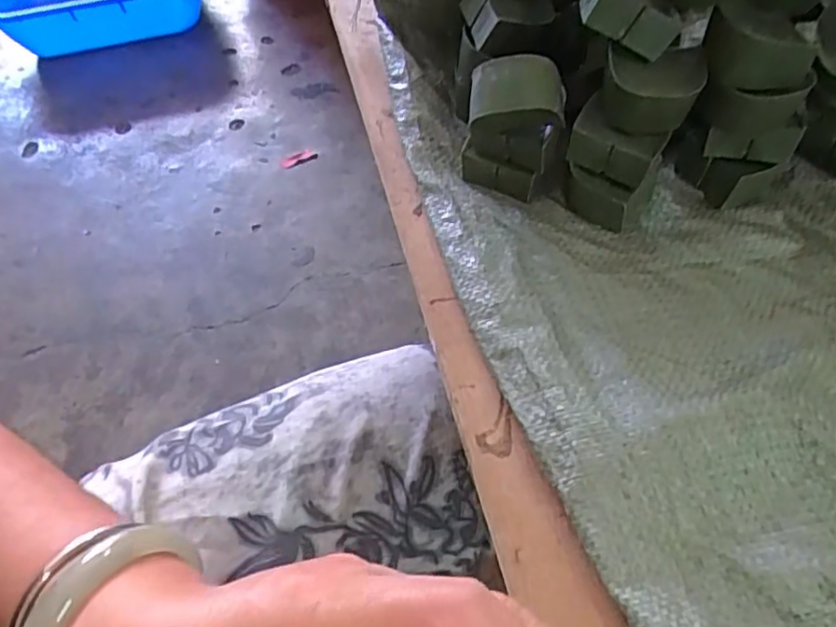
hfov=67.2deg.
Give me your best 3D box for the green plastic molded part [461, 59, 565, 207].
[{"bbox_3d":[0.049,-0.096,0.330,0.048,0.083,0.038,9,56,6],"label":"green plastic molded part"}]

